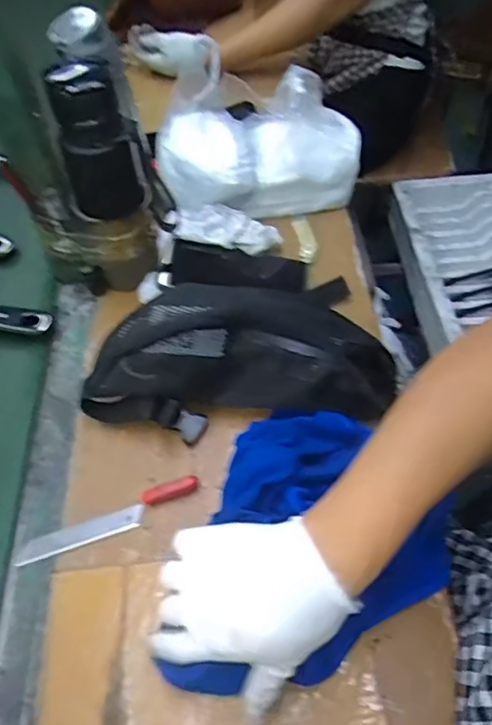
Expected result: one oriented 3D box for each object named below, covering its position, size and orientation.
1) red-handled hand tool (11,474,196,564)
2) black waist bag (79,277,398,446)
[{"bbox_3d":[-0.114,0.134,0.480,0.156,0.011,0.023,-21,55,-13],"label":"red-handled hand tool"},{"bbox_3d":[-0.007,-0.022,0.553,0.289,0.081,0.174,-1,53,-1],"label":"black waist bag"}]

